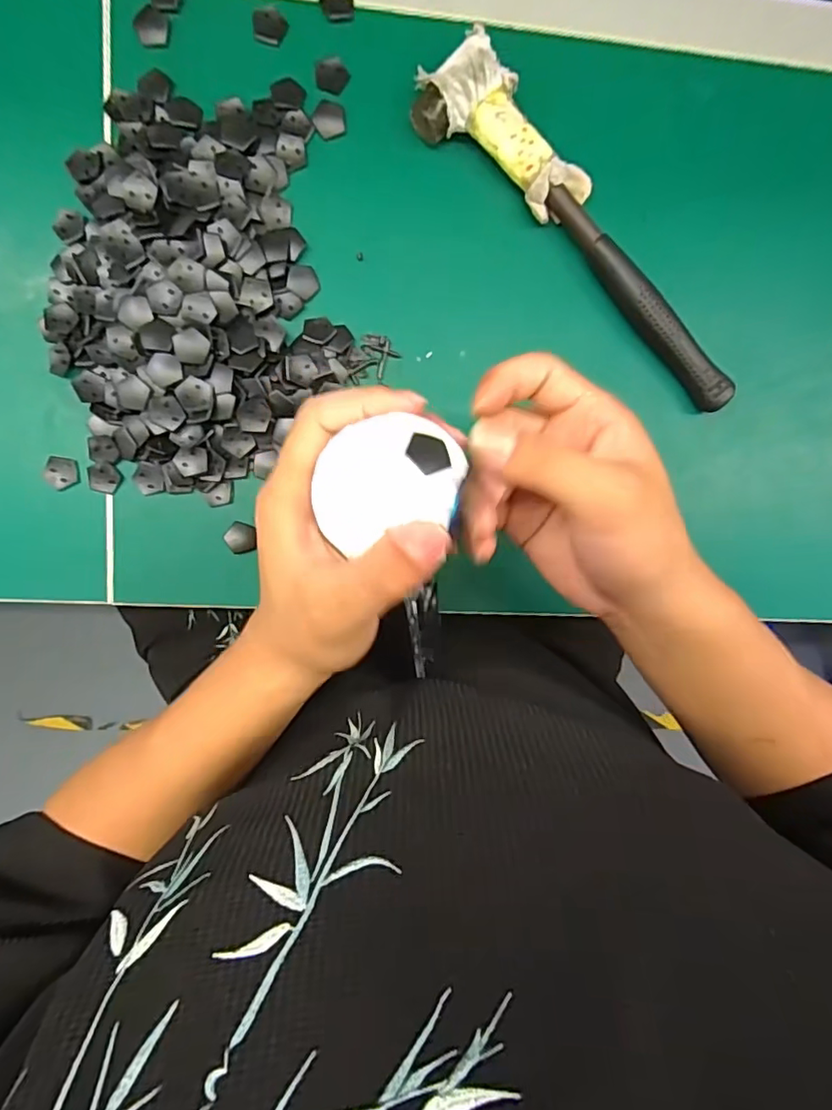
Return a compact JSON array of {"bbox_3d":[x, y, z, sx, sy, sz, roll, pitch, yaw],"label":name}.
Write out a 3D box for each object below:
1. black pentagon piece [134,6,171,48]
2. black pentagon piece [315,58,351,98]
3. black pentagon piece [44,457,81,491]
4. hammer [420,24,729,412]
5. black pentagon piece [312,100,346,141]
[{"bbox_3d":[-0.147,-0.295,0.305,0.018,0.004,0.020,-24,97,-4],"label":"black pentagon piece"},{"bbox_3d":[-0.048,-0.279,0.318,0.018,0.004,0.019,-2,95,-6],"label":"black pentagon piece"},{"bbox_3d":[-0.206,-0.048,0.320,0.016,0.007,0.018,5,95,-7],"label":"black pentagon piece"},{"bbox_3d":[0.105,-0.187,0.326,0.249,0.028,0.048,41,90,-8],"label":"hammer"},{"bbox_3d":[-0.050,-0.255,0.320,0.019,0.004,0.020,-22,97,-4],"label":"black pentagon piece"}]

